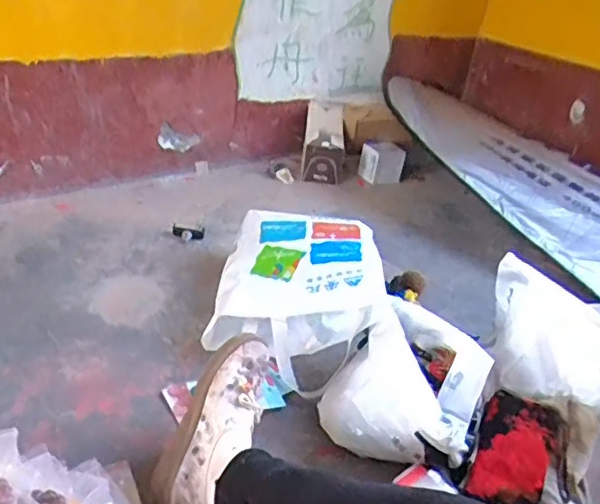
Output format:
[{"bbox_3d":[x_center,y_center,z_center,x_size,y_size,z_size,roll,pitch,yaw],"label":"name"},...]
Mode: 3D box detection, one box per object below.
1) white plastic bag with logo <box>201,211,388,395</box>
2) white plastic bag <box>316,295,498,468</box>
[{"bbox_3d":[-0.006,0.064,1.074,0.276,0.148,0.356,7,28,0],"label":"white plastic bag with logo"},{"bbox_3d":[0.163,0.191,0.878,0.206,0.154,0.203,26,33,30],"label":"white plastic bag"}]

